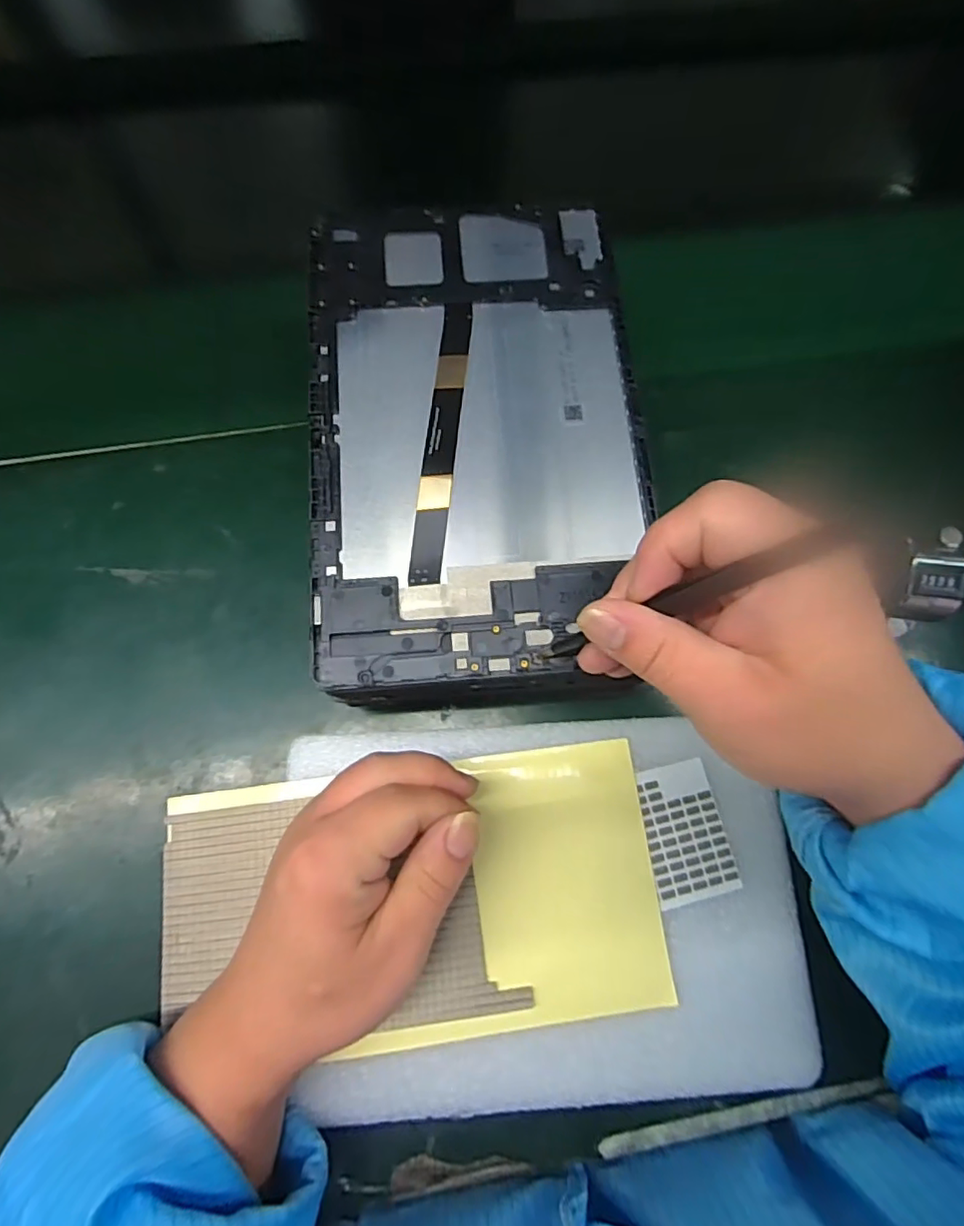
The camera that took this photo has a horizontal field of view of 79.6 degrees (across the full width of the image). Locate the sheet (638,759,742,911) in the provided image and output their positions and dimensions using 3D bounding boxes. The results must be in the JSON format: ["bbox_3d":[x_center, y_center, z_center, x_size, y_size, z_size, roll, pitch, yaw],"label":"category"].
[{"bbox_3d":[0.100,0.108,0.285,0.038,0.004,0.063,-12,75,-4],"label":"sheet"}]

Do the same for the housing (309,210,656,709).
[{"bbox_3d":[-0.003,-0.083,0.262,0.144,0.006,0.238,-4,74,-2],"label":"housing"}]

